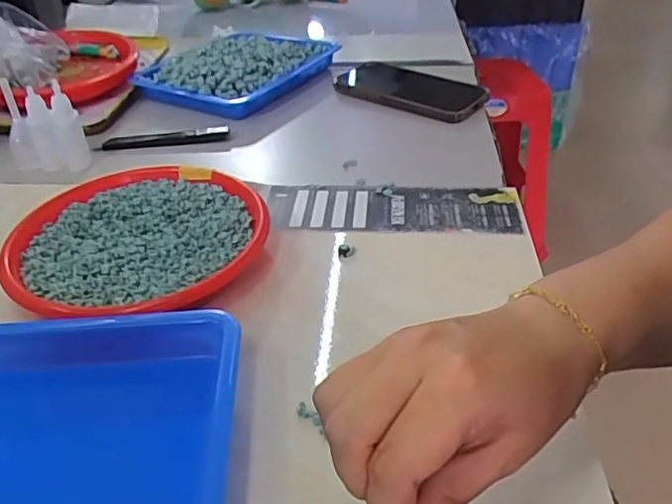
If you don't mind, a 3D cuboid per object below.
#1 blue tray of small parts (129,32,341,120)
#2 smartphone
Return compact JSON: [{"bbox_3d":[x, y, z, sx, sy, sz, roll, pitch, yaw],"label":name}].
[{"bbox_3d":[-0.108,-0.216,0.689,0.157,0.044,0.205,22,39,23],"label":"blue tray of small parts"},{"bbox_3d":[0.079,-0.180,0.656,0.165,0.010,0.089,22,46,26],"label":"smartphone"}]

